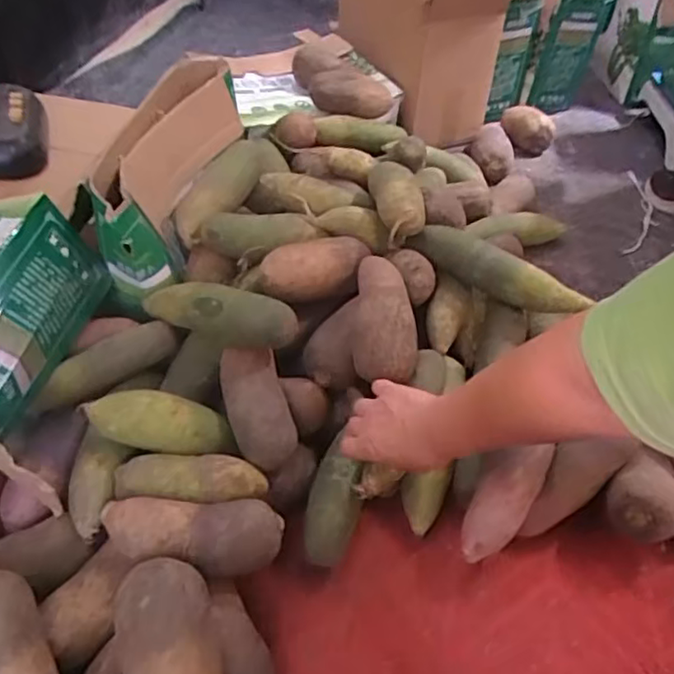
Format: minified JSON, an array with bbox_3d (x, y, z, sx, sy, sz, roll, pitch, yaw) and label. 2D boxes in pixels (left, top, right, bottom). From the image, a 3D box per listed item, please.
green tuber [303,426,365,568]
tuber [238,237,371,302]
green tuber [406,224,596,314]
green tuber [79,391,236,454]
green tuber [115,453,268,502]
[{"bbox_3d":[-0.003,0.171,0.672,0.054,0.039,0.129,7,60,3],"label":"green tuber"},{"bbox_3d":[-0.031,-0.085,0.757,0.145,0.072,0.070,-12,46,-16],"label":"tuber"},{"bbox_3d":[0.191,-0.079,0.760,0.219,0.045,0.044,26,49,22],"label":"green tuber"},{"bbox_3d":[-0.178,0.087,0.644,0.151,0.042,0.048,14,43,-12],"label":"green tuber"},{"bbox_3d":[-0.142,0.138,0.623,0.140,0.038,0.052,-3,45,-7],"label":"green tuber"}]

